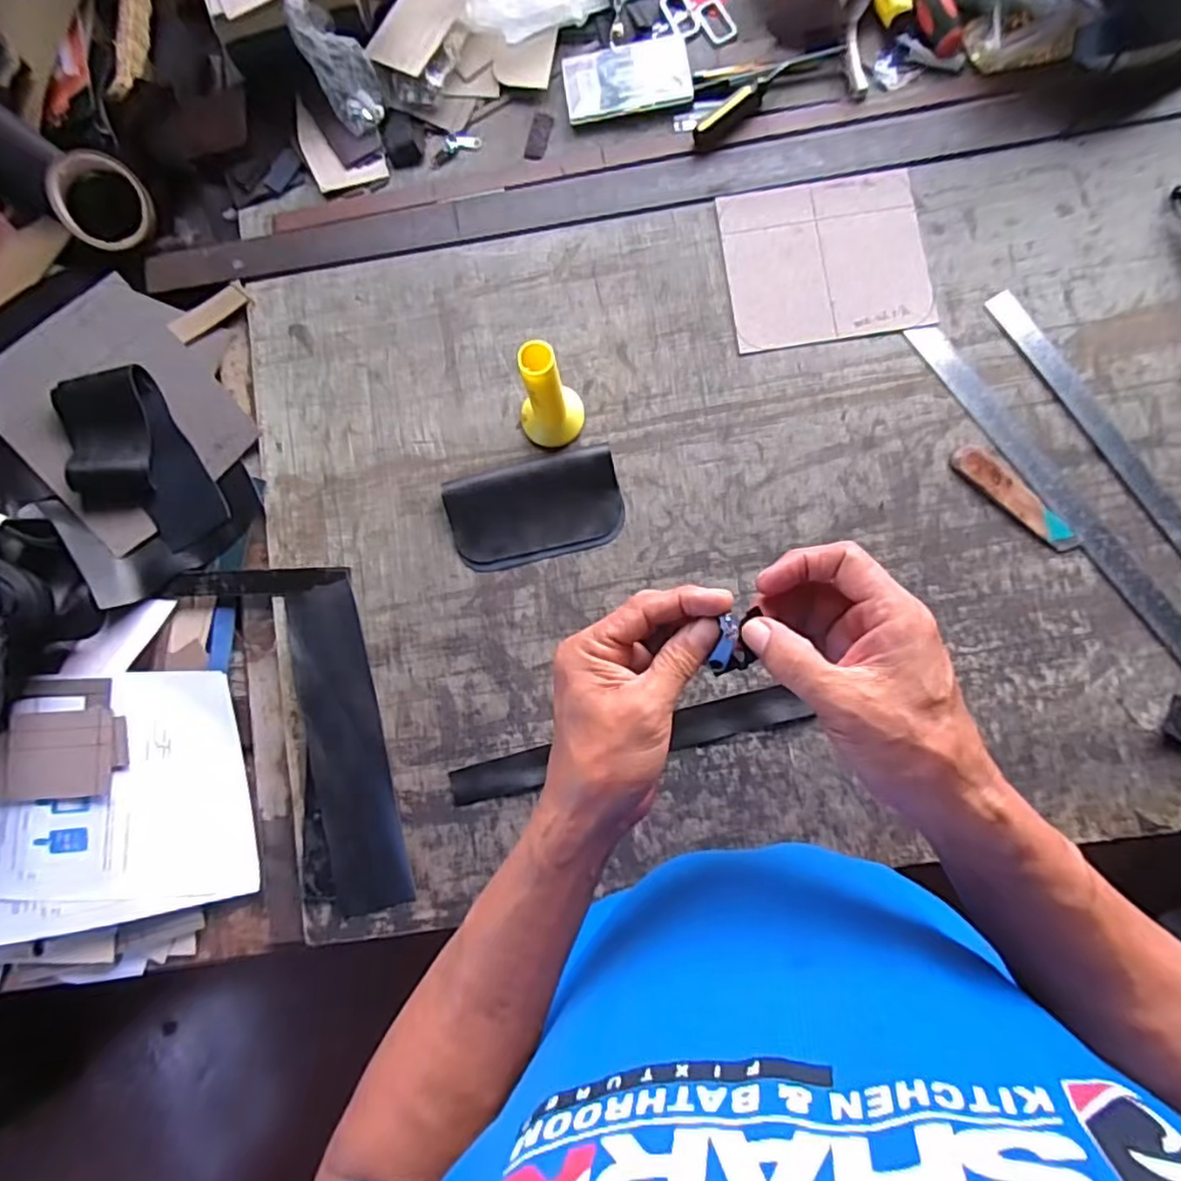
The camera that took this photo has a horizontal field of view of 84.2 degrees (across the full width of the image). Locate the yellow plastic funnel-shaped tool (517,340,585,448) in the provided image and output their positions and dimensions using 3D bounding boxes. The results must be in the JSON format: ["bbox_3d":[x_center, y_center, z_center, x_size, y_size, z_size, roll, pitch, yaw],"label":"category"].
[{"bbox_3d":[-0.038,-0.170,0.576,0.058,0.123,0.050,-19,82,2],"label":"yellow plastic funnel-shaped tool"}]

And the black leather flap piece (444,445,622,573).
[{"bbox_3d":[-0.053,-0.076,0.619,0.166,0.021,0.093,-14,82,2],"label":"black leather flap piece"}]

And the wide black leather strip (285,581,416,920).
[{"bbox_3d":[-0.227,0.143,0.606,0.069,0.007,0.294,-15,82,2],"label":"wide black leather strip"}]

